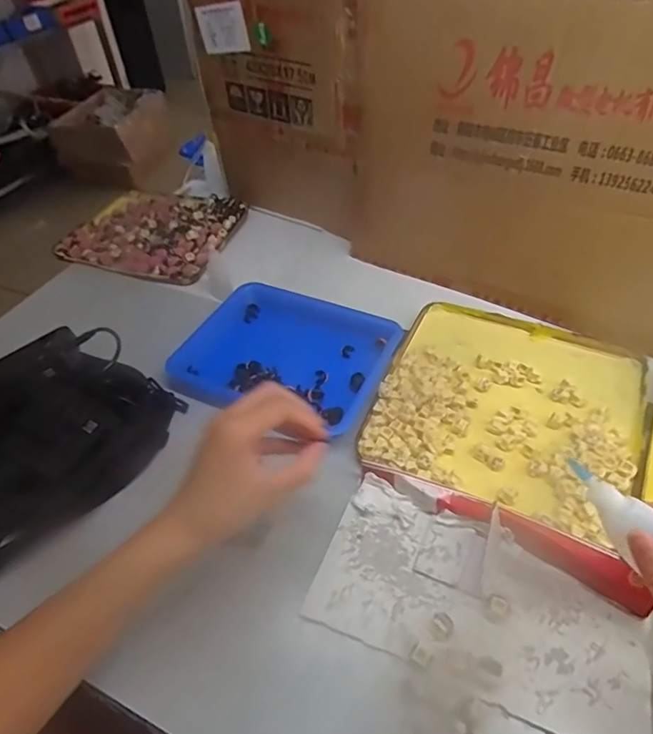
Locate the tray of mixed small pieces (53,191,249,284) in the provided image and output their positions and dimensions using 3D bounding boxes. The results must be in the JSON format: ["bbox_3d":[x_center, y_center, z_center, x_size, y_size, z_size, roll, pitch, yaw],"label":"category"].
[{"bbox_3d":[-0.261,-0.211,0.773,0.252,0.031,0.208,8,47,13],"label":"tray of mixed small pieces"}]

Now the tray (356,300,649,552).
[{"bbox_3d":[0.180,0.033,0.503,0.237,0.018,0.240,17,50,20],"label":"tray"}]

